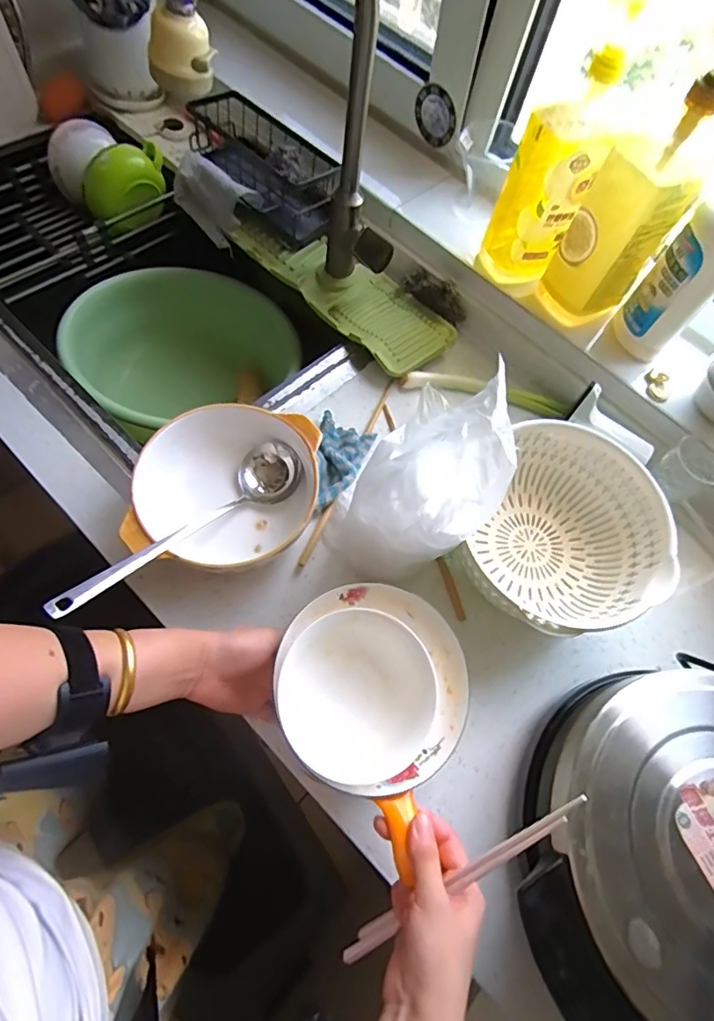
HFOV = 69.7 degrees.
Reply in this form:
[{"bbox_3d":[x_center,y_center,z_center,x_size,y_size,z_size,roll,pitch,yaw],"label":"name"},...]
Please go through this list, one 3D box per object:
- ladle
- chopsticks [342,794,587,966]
[{"bbox_3d":[-0.172,0.010,0.516,0.070,0.054,0.288,40,48,16],"label":"ladle"},{"bbox_3d":[0.071,0.284,0.390,0.005,0.260,0.020,31,22,-25],"label":"chopsticks"}]

